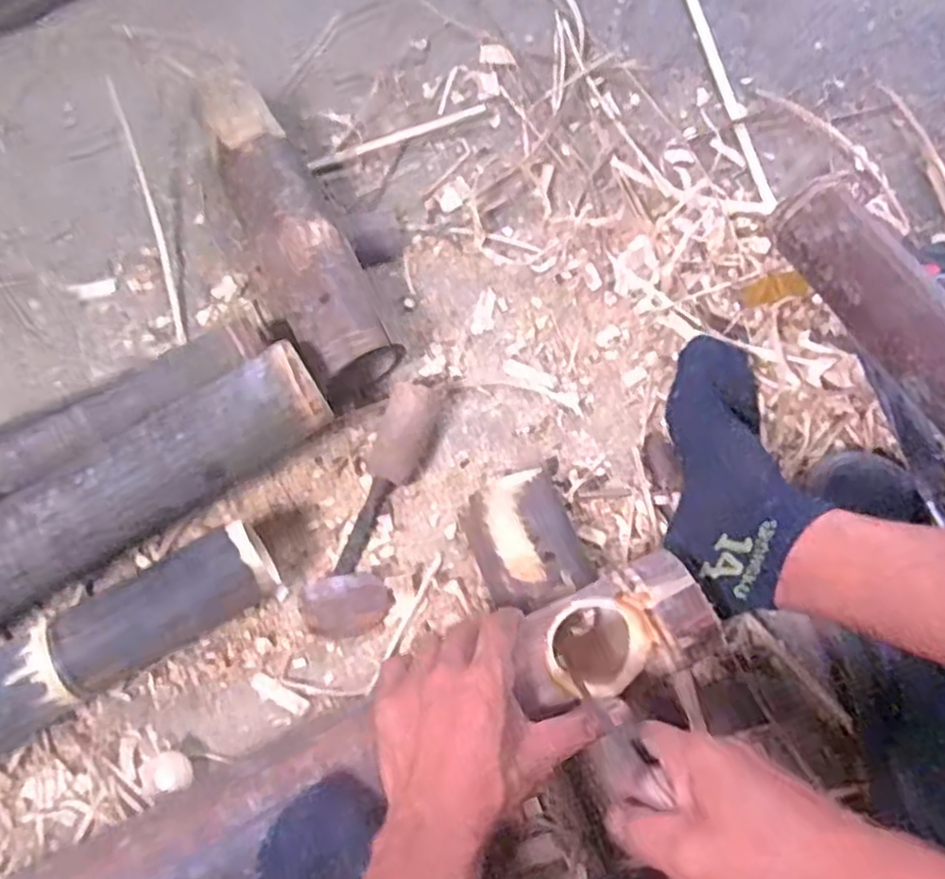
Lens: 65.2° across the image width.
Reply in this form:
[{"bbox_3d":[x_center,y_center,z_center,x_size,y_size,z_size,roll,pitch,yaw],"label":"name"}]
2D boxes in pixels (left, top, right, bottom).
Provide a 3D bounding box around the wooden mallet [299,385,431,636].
[{"bbox_3d":[-0.071,0.057,0.593,0.063,0.046,0.204,21,74,6],"label":"wooden mallet"}]

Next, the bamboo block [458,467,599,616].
[{"bbox_3d":[0.043,0.078,0.581,0.085,0.055,0.097,-23,74,-7],"label":"bamboo block"}]

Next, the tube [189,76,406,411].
[{"bbox_3d":[-0.159,-0.184,0.655,0.084,0.075,0.324,-23,74,-7],"label":"tube"}]

